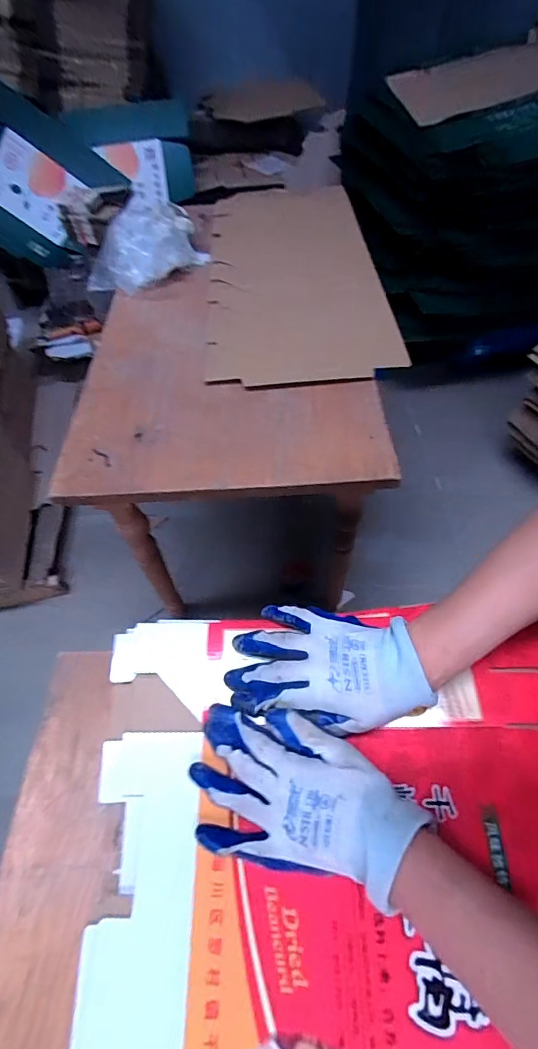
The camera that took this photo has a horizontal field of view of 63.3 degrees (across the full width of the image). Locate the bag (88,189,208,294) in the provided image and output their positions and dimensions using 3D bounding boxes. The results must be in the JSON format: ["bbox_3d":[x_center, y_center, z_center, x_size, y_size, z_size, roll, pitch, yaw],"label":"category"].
[{"bbox_3d":[-0.311,-0.709,1.101,0.327,0.122,0.246,-40,62,-22],"label":"bag"}]

